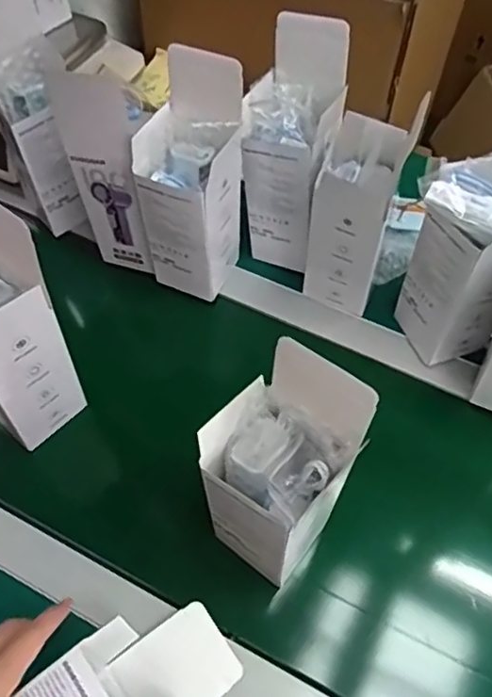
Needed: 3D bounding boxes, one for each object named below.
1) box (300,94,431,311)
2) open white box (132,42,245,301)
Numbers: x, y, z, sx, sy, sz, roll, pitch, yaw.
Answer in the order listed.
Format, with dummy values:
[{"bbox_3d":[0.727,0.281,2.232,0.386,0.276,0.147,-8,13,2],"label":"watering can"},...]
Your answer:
[{"bbox_3d":[0.104,-0.125,0.590,0.078,0.200,0.083,17,59,6],"label":"box"},{"bbox_3d":[-0.053,-0.157,0.590,0.086,0.233,0.080,25,60,11],"label":"open white box"}]

